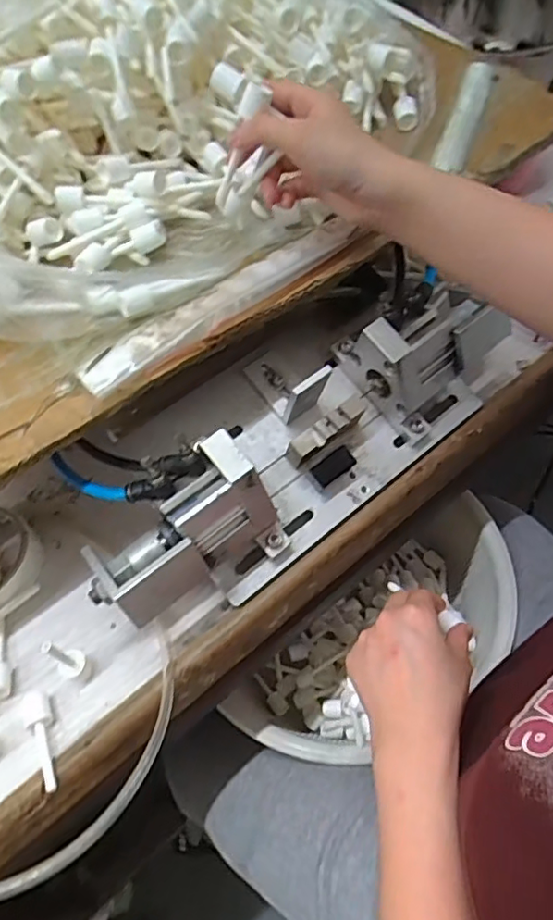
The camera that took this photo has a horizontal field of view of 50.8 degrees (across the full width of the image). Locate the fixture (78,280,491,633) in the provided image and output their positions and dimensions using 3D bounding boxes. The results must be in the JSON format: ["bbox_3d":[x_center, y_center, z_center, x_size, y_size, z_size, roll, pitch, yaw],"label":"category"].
[{"bbox_3d":[0.022,-0.031,0.470,0.382,0.101,0.144,-37,62,-18],"label":"fixture"}]

